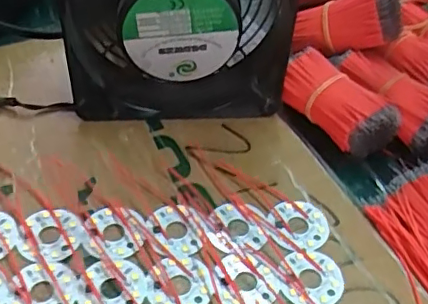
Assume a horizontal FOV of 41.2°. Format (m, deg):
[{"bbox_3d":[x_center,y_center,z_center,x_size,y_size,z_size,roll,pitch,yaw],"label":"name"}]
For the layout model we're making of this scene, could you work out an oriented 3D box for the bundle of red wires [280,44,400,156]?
[{"bbox_3d":[0.070,-0.026,0.330,0.032,0.033,0.069,-35,58,-31],"label":"bundle of red wires"}]

